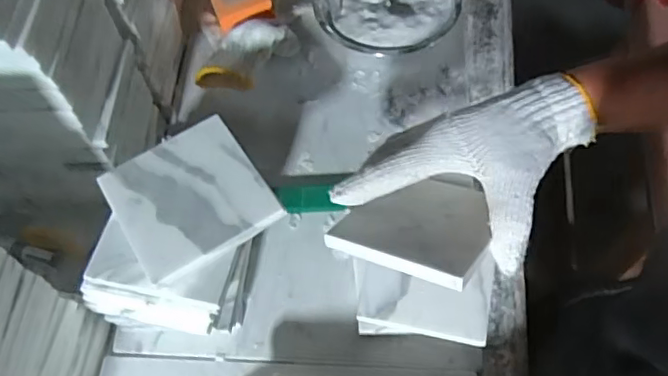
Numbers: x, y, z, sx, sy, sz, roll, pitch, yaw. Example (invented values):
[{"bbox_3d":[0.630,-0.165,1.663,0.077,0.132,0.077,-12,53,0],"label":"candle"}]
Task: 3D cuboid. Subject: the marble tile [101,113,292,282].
[{"bbox_3d":[-0.102,0.004,0.410,0.099,0.009,0.099,-30,62,-15],"label":"marble tile"}]

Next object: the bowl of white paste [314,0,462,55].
[{"bbox_3d":[0.057,-0.194,0.625,0.142,0.050,0.141,-1,59,2],"label":"bowl of white paste"}]

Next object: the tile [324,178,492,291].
[{"bbox_3d":[0.061,0.023,0.403,0.097,0.011,0.098,16,37,30],"label":"tile"}]

